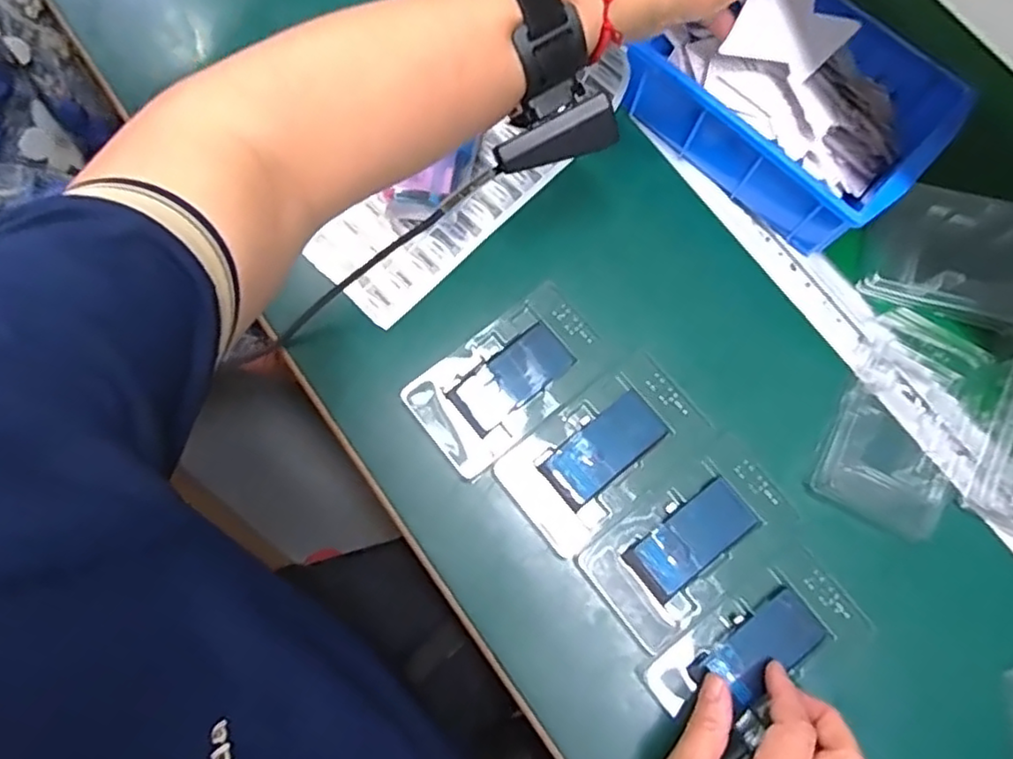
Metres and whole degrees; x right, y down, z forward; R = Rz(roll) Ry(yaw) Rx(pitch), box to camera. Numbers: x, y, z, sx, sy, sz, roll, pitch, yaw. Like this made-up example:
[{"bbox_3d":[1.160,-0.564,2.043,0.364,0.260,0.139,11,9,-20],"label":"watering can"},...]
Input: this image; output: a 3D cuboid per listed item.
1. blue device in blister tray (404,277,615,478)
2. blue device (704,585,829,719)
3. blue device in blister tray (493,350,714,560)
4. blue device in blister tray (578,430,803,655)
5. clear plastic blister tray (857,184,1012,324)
[{"bbox_3d":[0.002,-0.002,0.410,0.124,0.007,0.069,-39,80,-10],"label":"blue device in blister tray"},{"bbox_3d":[0.152,0.158,0.376,0.069,0.005,0.036,-39,78,-11],"label":"blue device"},{"bbox_3d":[0.061,0.044,0.403,0.124,0.011,0.071,-39,80,-10],"label":"blue device in blister tray"},{"bbox_3d":[0.111,0.096,0.390,0.124,0.013,0.070,-39,80,-10],"label":"blue device in blister tray"},{"bbox_3d":[0.314,-0.082,0.427,0.133,0.020,0.078,14,88,9],"label":"clear plastic blister tray"}]

